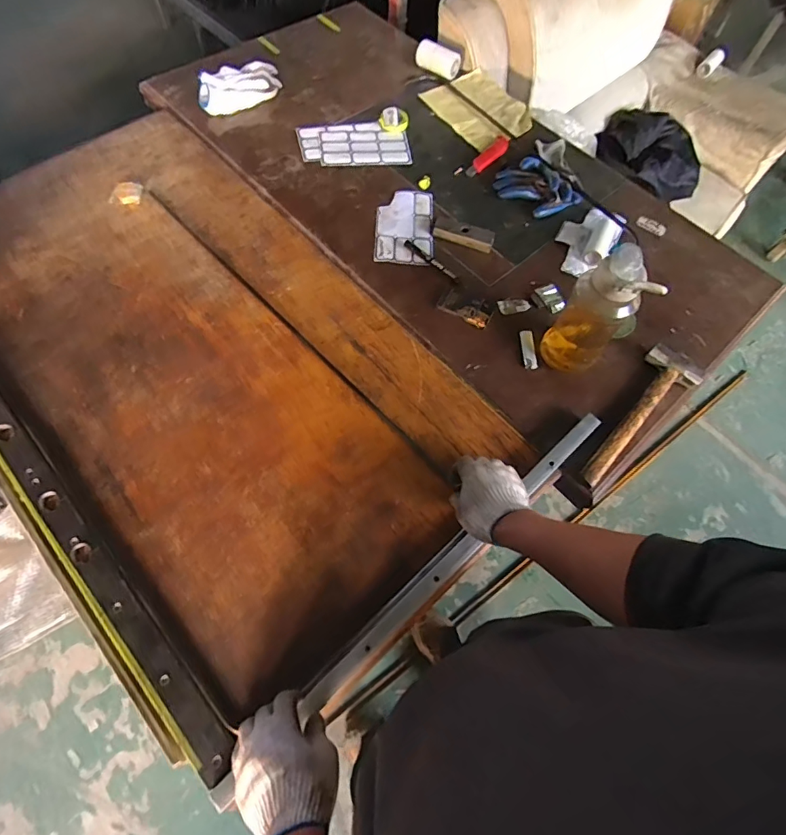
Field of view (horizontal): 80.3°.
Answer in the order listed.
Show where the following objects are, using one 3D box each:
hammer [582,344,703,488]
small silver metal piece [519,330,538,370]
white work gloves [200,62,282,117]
[{"bbox_3d":[0.403,-0.014,0.791,0.296,0.033,0.095,-37,72,-18],"label":"hammer"},{"bbox_3d":[0.250,-0.126,0.855,0.022,0.012,0.081,0,64,-3],"label":"small silver metal piece"},{"bbox_3d":[-0.366,-0.794,1.118,0.198,0.054,0.132,-15,66,-10],"label":"white work gloves"}]

